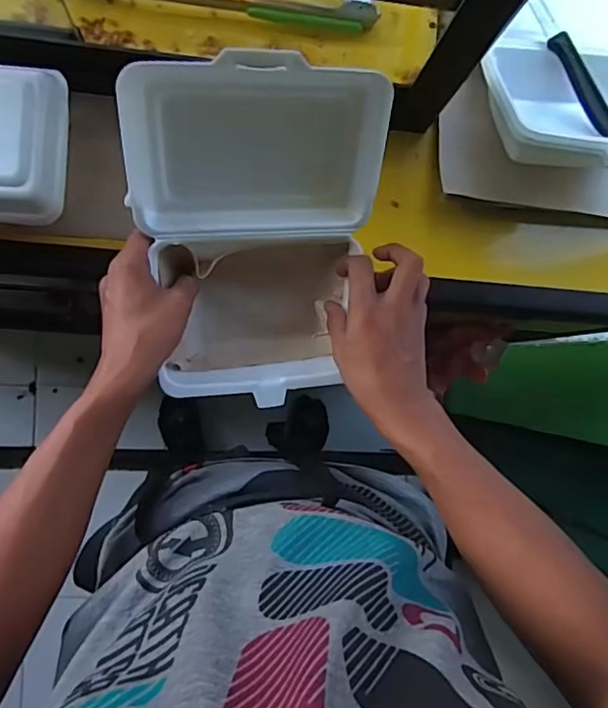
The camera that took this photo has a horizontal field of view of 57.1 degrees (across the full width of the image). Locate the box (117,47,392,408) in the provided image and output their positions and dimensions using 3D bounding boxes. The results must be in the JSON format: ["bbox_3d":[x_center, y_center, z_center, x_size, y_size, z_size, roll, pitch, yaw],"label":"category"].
[{"bbox_3d":[-0.034,-0.086,0.449,0.187,0.144,0.237,-4,92,-8],"label":"box"}]

